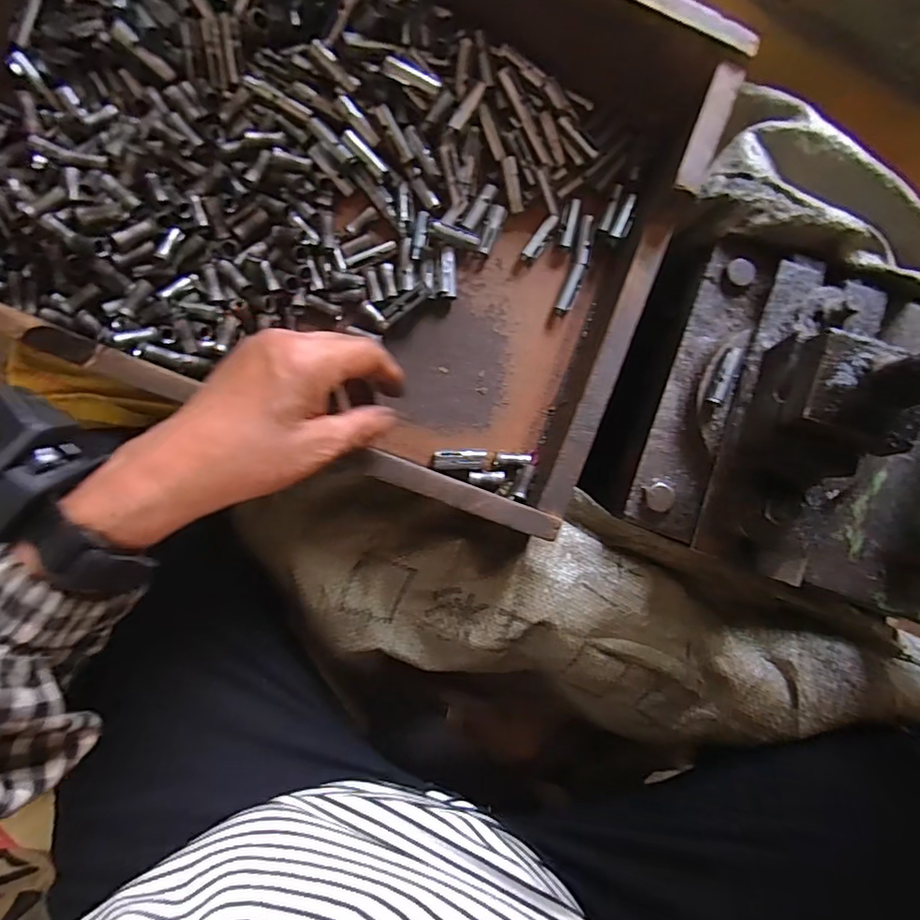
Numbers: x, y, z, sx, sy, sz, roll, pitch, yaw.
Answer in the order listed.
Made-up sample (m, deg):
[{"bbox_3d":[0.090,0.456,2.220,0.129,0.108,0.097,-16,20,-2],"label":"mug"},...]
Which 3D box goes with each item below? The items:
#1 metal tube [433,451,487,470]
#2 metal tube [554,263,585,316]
[{"bbox_3d":[0.000,0.000,0.376,0.037,0.012,0.014,0,86,-1],"label":"metal tube"},{"bbox_3d":[0.082,-0.126,0.390,0.011,0.011,0.037,22,86,1],"label":"metal tube"}]

